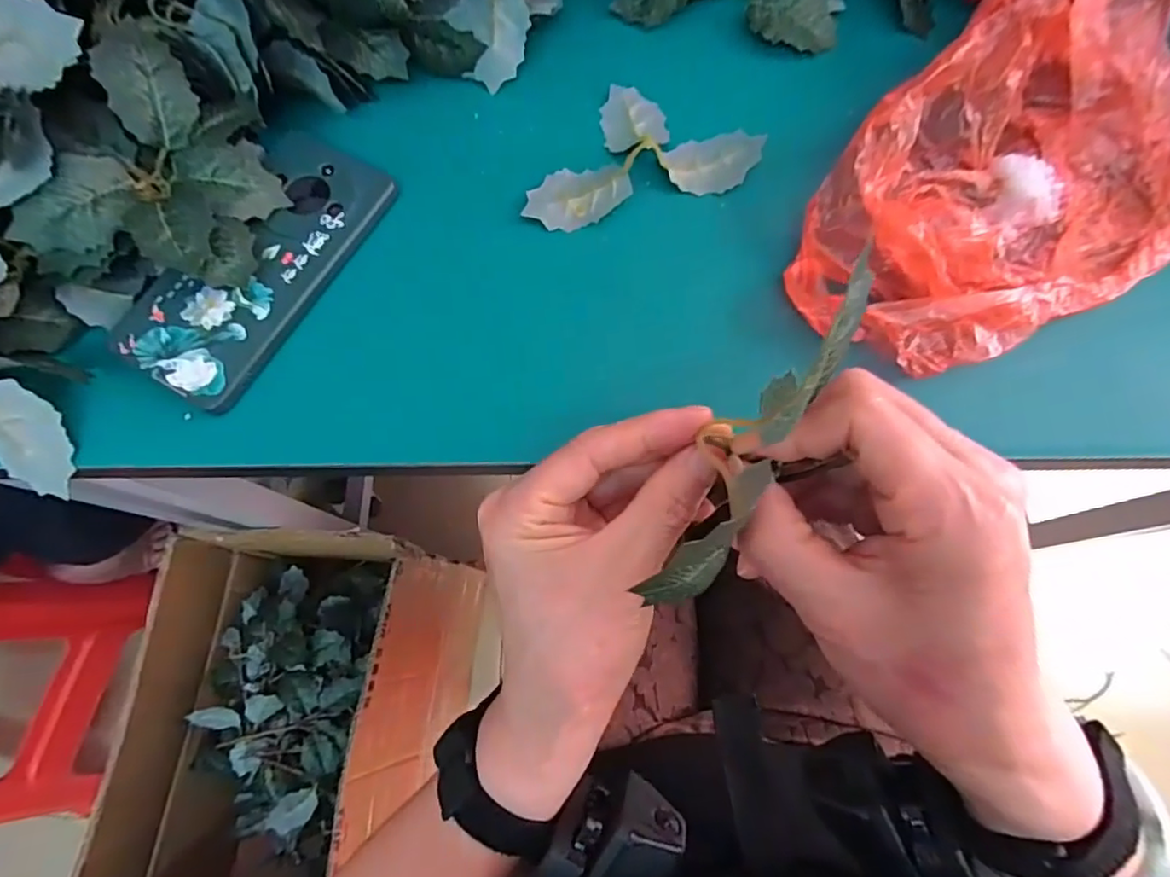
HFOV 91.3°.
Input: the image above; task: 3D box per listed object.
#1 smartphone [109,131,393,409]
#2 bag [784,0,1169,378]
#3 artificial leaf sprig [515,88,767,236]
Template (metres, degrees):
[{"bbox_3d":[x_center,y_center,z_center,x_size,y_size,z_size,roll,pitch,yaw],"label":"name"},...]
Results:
[{"bbox_3d":[-0.179,-0.097,0.314,0.080,0.012,0.163,26,76,10],"label":"smartphone"},{"bbox_3d":[0.220,-0.127,0.286,0.162,0.058,0.227,36,78,12],"label":"bag"},{"bbox_3d":[0.033,-0.151,0.320,0.100,0.022,0.107,29,76,11],"label":"artificial leaf sprig"}]

